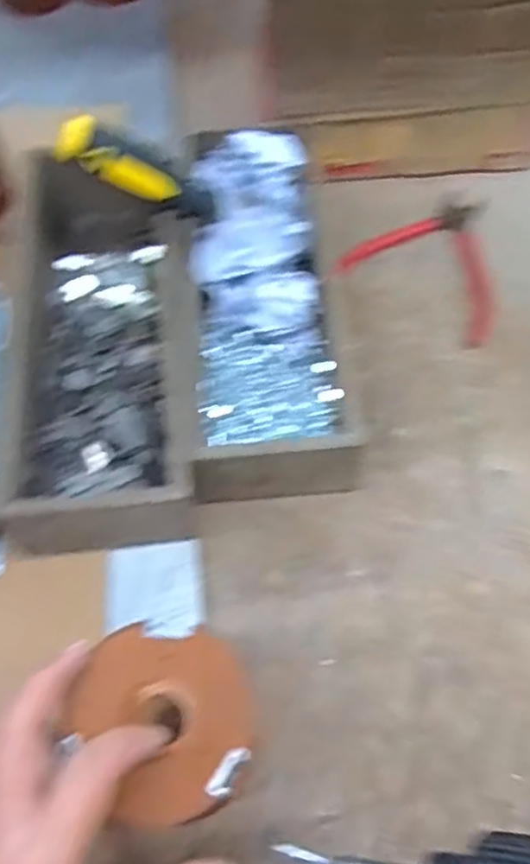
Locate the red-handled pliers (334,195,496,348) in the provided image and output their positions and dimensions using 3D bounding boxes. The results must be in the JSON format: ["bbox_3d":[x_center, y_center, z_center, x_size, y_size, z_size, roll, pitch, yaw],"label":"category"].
[{"bbox_3d":[0.139,-0.143,0.520,0.118,0.011,0.140,29,65,14],"label":"red-handled pliers"}]

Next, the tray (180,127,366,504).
[{"bbox_3d":[-0.004,-0.088,0.459,0.098,0.062,0.265,-5,62,-3],"label":"tray"}]

